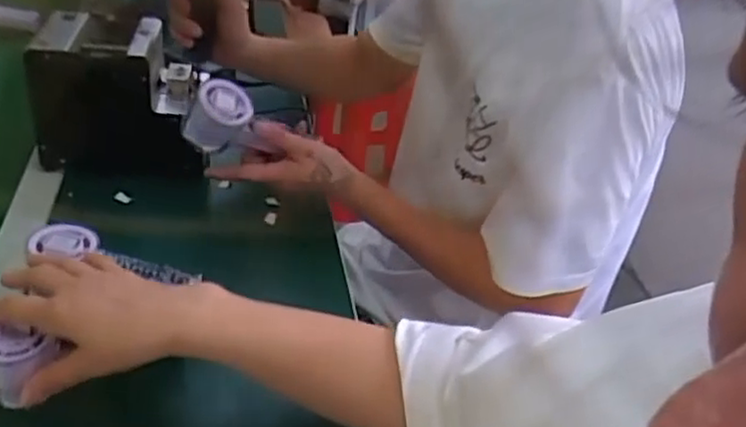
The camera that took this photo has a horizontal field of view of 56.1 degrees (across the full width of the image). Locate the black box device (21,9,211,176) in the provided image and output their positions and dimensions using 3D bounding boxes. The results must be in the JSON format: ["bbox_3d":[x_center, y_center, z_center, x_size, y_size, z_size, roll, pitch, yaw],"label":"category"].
[{"bbox_3d":[-0.293,-0.146,0.844,0.184,0.148,0.143,2,33,-8],"label":"black box device"}]

